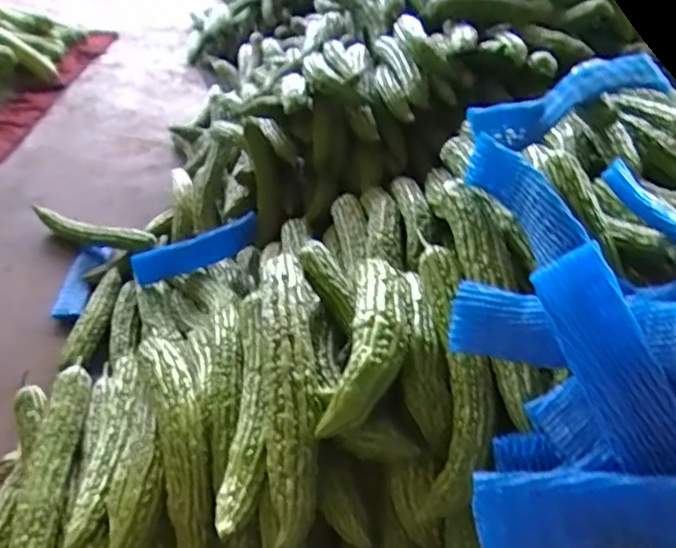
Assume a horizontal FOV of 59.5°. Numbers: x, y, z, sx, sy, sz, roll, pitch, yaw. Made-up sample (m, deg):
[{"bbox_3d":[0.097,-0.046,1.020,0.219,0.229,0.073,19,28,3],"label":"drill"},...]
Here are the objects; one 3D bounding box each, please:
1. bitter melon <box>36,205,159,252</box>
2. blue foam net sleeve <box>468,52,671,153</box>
[{"bbox_3d":[-0.507,-0.087,1.227,0.303,0.064,0.050,19,38,15],"label":"bitter melon"},{"bbox_3d":[0.261,-0.201,0.678,0.219,0.060,0.059,-21,38,7],"label":"blue foam net sleeve"}]

